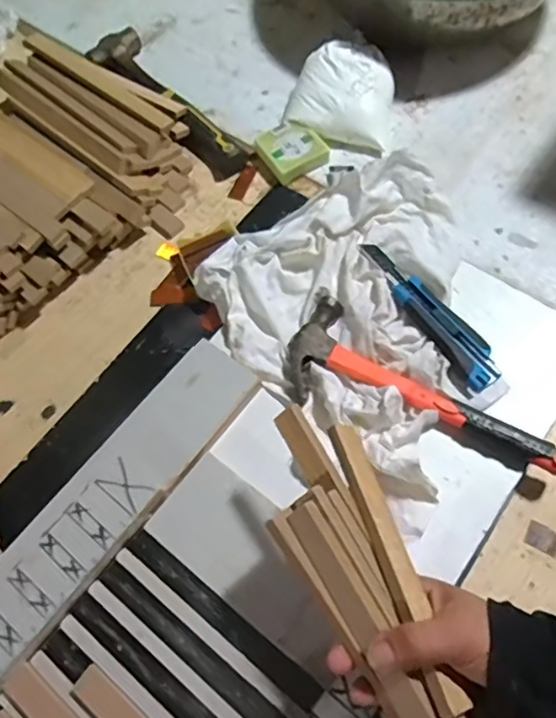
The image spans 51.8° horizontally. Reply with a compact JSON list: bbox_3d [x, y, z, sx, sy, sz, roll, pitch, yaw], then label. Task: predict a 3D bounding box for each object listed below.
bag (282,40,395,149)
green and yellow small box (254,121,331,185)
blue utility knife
[{"bbox_3d":[0.076,-0.313,0.677,0.123,0.055,0.116,14,67,9],"label":"bag"},{"bbox_3d":[0.018,-0.241,0.663,0.067,0.024,0.066,-32,68,-11],"label":"green and yellow small box"},{"bbox_3d":[0.142,-0.050,0.536,0.037,0.013,0.176,-31,68,-10],"label":"blue utility knife"}]

